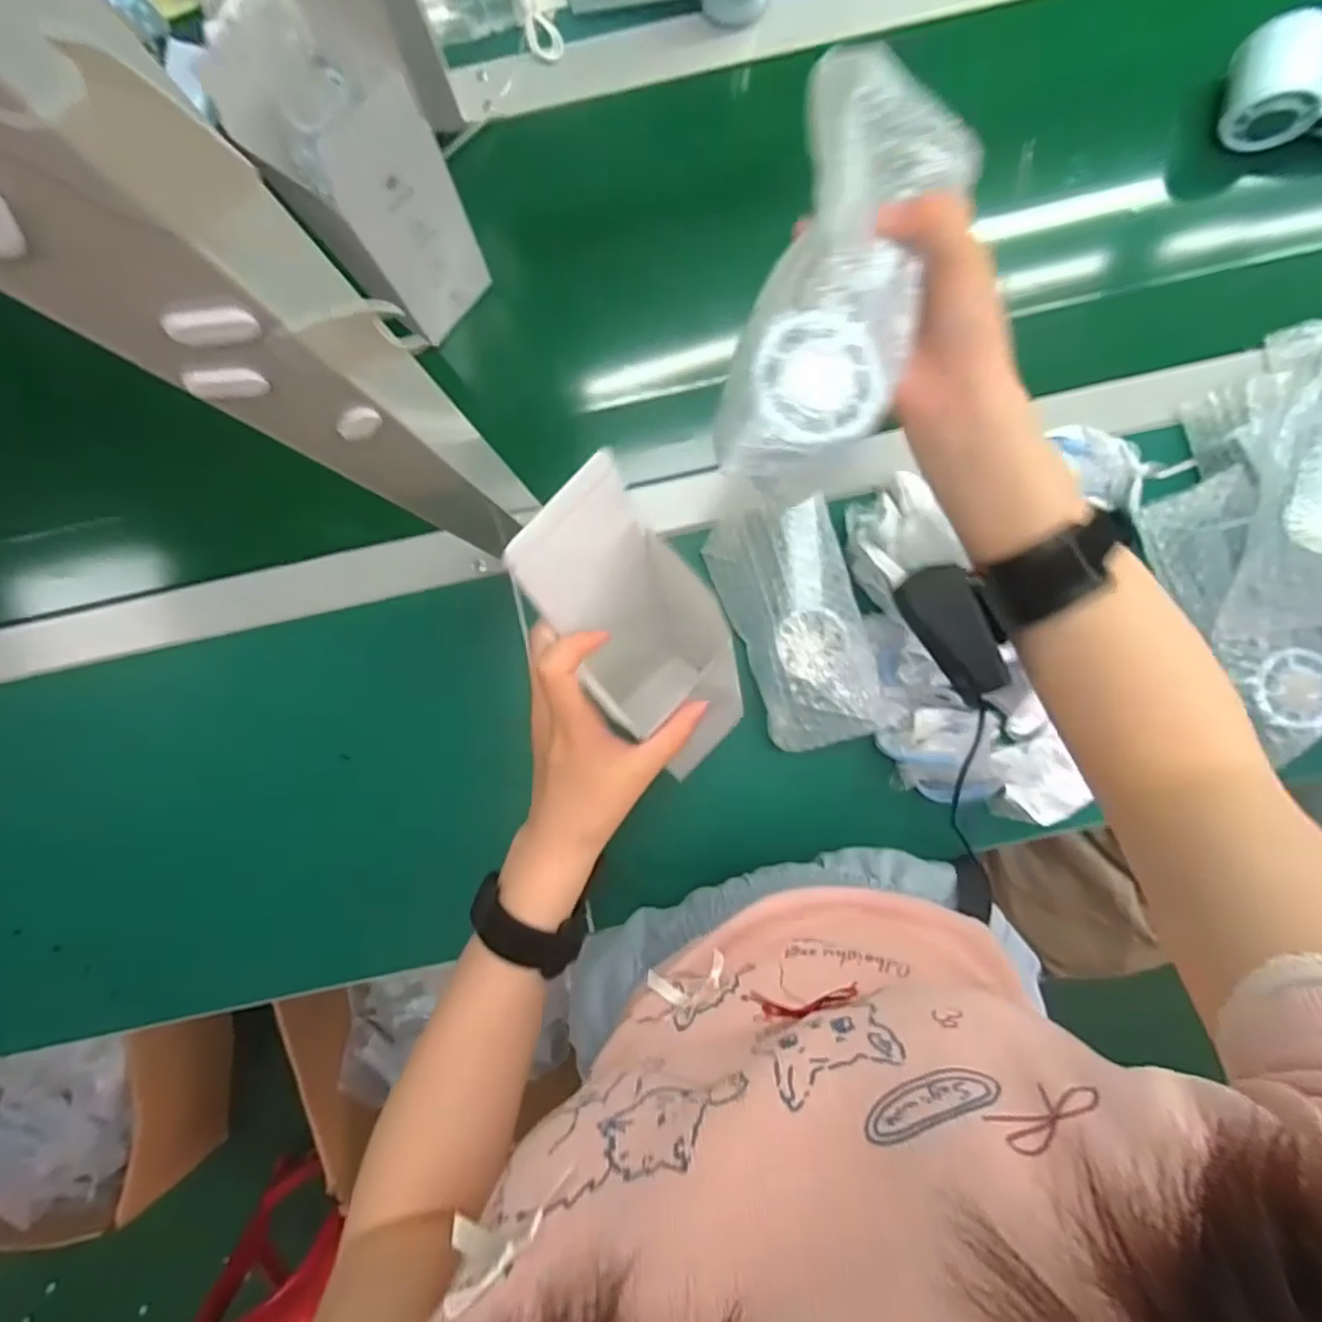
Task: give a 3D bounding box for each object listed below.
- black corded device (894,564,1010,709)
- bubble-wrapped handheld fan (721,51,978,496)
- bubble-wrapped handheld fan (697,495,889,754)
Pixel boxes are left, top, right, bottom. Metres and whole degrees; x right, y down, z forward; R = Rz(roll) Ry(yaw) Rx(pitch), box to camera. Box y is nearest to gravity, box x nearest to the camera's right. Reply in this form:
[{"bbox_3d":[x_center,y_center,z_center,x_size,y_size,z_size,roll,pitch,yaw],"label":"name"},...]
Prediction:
[{"bbox_3d":[0.152,-0.017,0.337,0.033,0.021,0.073,-27,99,38],"label":"black corded device"},{"bbox_3d":[0.078,-0.157,0.283,0.074,0.039,0.179,20,90,0],"label":"bubble-wrapped handheld fan"},{"bbox_3d":[0.102,-0.029,0.481,0.092,0.062,0.177,-20,92,1],"label":"bubble-wrapped handheld fan"}]

